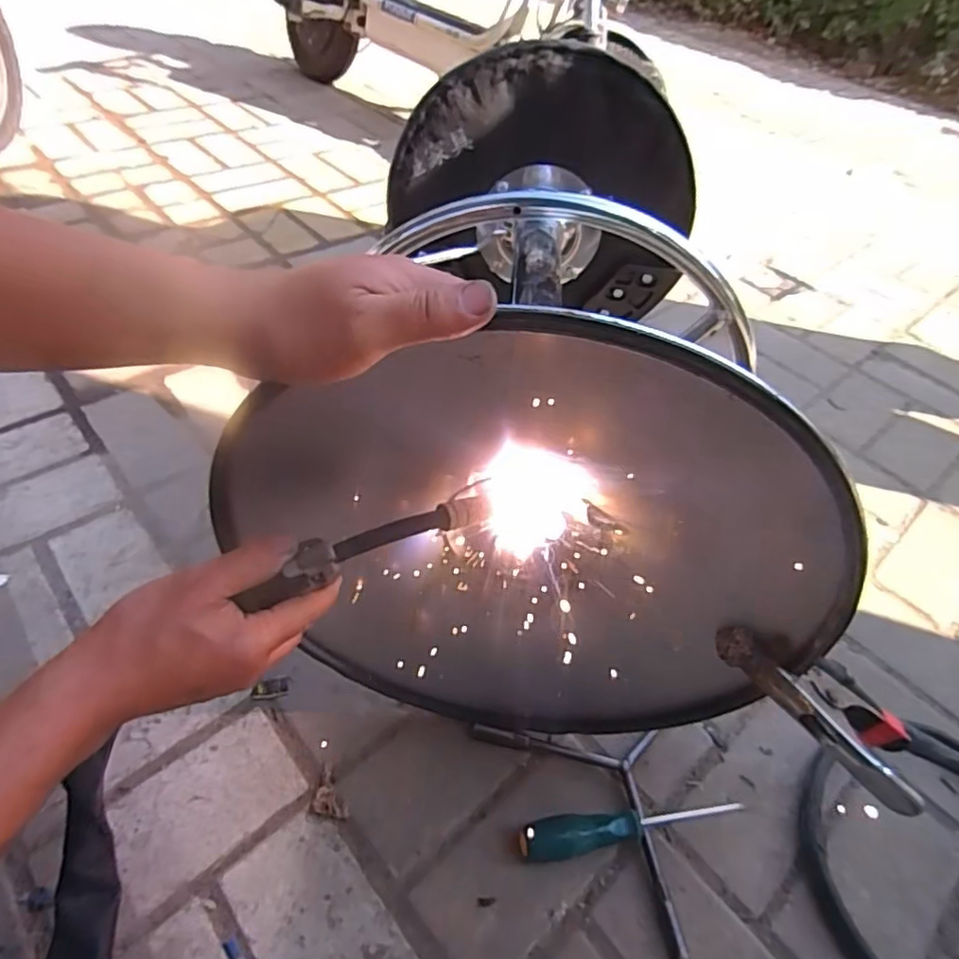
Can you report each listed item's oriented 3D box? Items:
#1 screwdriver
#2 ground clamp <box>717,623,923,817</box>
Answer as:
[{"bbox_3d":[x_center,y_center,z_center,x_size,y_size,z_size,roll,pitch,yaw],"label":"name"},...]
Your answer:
[{"bbox_3d":[0.125,0.286,0.498,0.185,0.027,0.028,-3,49,-9],"label":"screwdriver"},{"bbox_3d":[0.237,0.163,0.427,0.169,0.029,0.066,36,51,-4],"label":"ground clamp"}]

